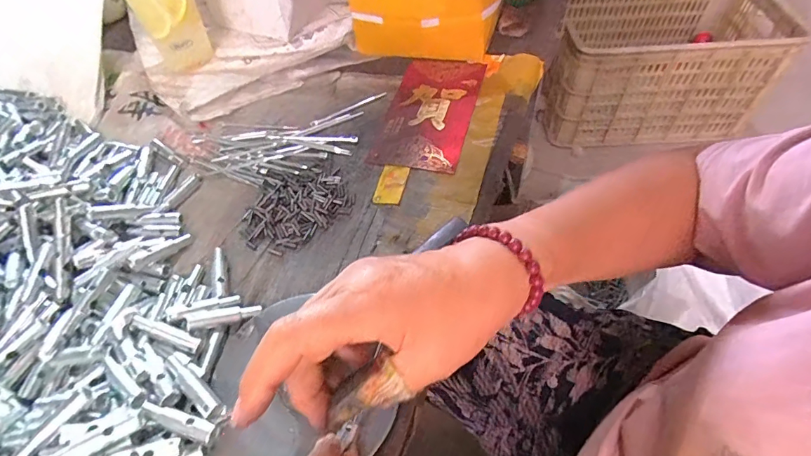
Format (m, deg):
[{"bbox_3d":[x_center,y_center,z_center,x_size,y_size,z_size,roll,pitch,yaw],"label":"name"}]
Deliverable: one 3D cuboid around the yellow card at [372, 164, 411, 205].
[{"bbox_3d":[-0.013,-0.040,0.397,0.026,0.004,0.047,9,55,11],"label":"yellow card"}]

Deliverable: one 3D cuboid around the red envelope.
[{"bbox_3d":[0.025,-0.123,0.447,0.085,0.006,0.162,12,56,12],"label":"red envelope"}]

